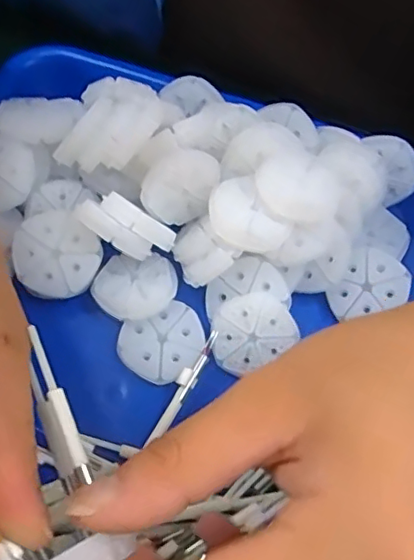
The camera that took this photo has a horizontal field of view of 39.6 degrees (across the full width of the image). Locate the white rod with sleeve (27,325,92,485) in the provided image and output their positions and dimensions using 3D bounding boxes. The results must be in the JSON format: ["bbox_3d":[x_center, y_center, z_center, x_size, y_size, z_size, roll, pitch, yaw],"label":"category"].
[{"bbox_3d":[-0.046,0.037,0.176,0.005,0.004,0.049,-21,72,-14],"label":"white rod with sleeve"}]

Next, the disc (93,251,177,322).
[{"bbox_3d":[-0.033,0.002,0.266,0.036,0.006,0.034,1,63,-3],"label":"disc"}]

